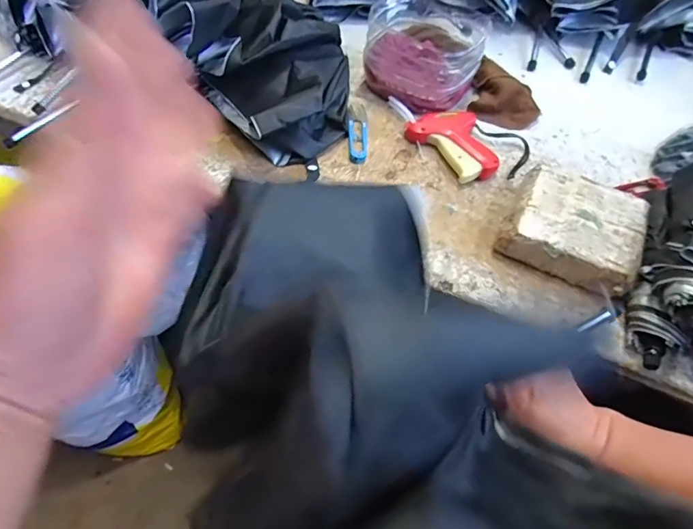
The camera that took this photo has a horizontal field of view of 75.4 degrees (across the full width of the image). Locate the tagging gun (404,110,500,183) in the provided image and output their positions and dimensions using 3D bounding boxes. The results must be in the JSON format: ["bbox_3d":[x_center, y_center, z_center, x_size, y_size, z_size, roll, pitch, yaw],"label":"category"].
[{"bbox_3d":[0.153,-0.167,0.598,0.091,0.027,0.128,-32,62,-22],"label":"tagging gun"}]

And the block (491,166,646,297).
[{"bbox_3d":[0.258,-0.040,0.511,0.136,0.050,0.119,24,58,14],"label":"block"}]

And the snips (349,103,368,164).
[{"bbox_3d":[0.016,-0.185,0.621,0.025,0.012,0.125,2,55,0],"label":"snips"}]

